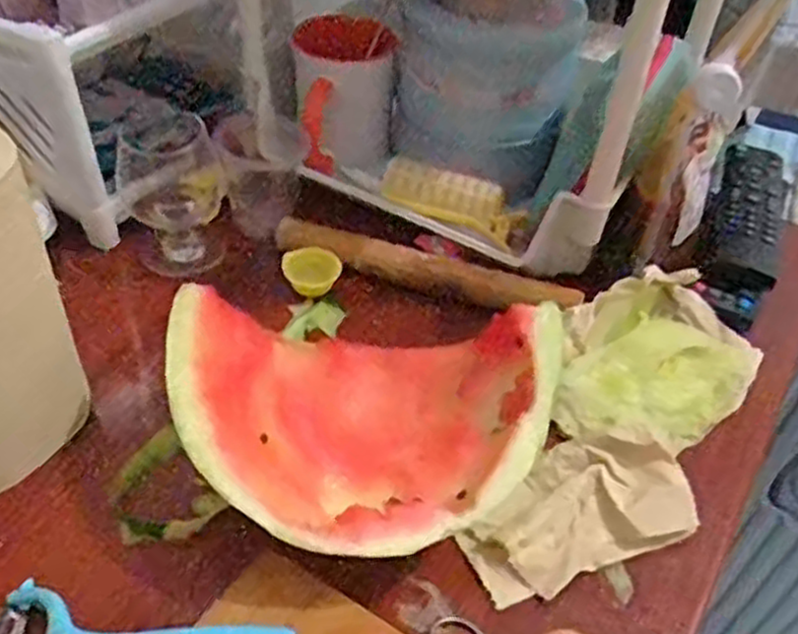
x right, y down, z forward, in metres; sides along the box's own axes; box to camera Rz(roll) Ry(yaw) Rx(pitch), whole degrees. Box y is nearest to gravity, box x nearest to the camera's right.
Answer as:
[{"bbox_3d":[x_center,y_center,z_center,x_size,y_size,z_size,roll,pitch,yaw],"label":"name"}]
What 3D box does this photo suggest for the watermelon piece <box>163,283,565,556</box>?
[{"bbox_3d":[-0.019,0.052,0.390,0.186,0.074,0.137,8,44,2],"label":"watermelon piece"}]

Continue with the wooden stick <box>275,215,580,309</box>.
[{"bbox_3d":[0.016,-0.034,0.525,0.206,0.022,0.016,16,45,11],"label":"wooden stick"}]

